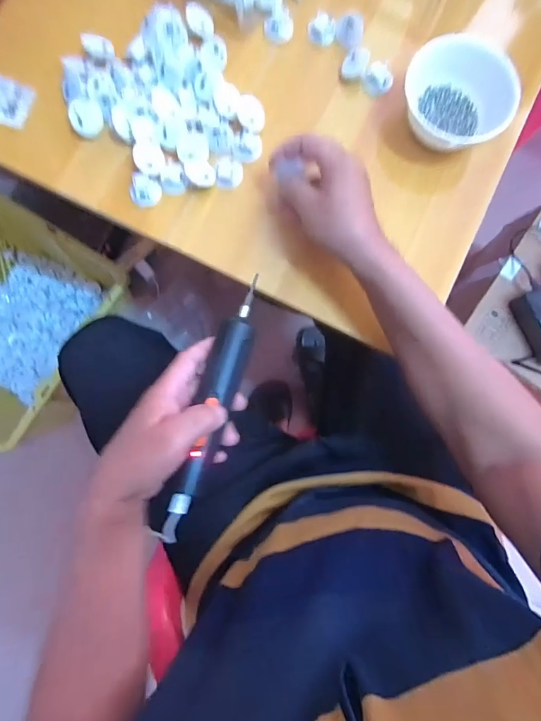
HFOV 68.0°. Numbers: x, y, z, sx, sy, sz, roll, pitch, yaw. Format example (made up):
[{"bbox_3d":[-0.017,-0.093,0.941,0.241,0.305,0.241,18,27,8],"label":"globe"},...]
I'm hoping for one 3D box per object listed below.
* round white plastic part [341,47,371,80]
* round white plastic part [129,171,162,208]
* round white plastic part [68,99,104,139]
[{"bbox_3d":[0.094,-0.329,0.442,0.026,0.020,0.024,0,83,-2],"label":"round white plastic part"},{"bbox_3d":[-0.132,-0.178,0.421,0.031,0.014,0.029,0,83,-2],"label":"round white plastic part"},{"bbox_3d":[-0.195,-0.256,0.424,0.033,0.007,0.034,-9,119,-17],"label":"round white plastic part"}]

